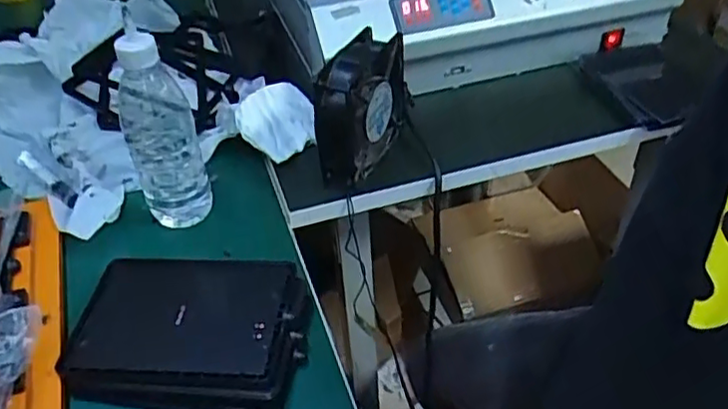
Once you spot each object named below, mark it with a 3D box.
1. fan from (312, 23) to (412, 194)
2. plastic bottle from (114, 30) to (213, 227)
[{"bbox_3d":[0.000,-0.093,0.626,0.041,0.132,0.120,20,45,24],"label":"fan"},{"bbox_3d":[-0.183,-0.070,0.575,0.061,0.184,0.062,-19,43,-18],"label":"plastic bottle"}]

